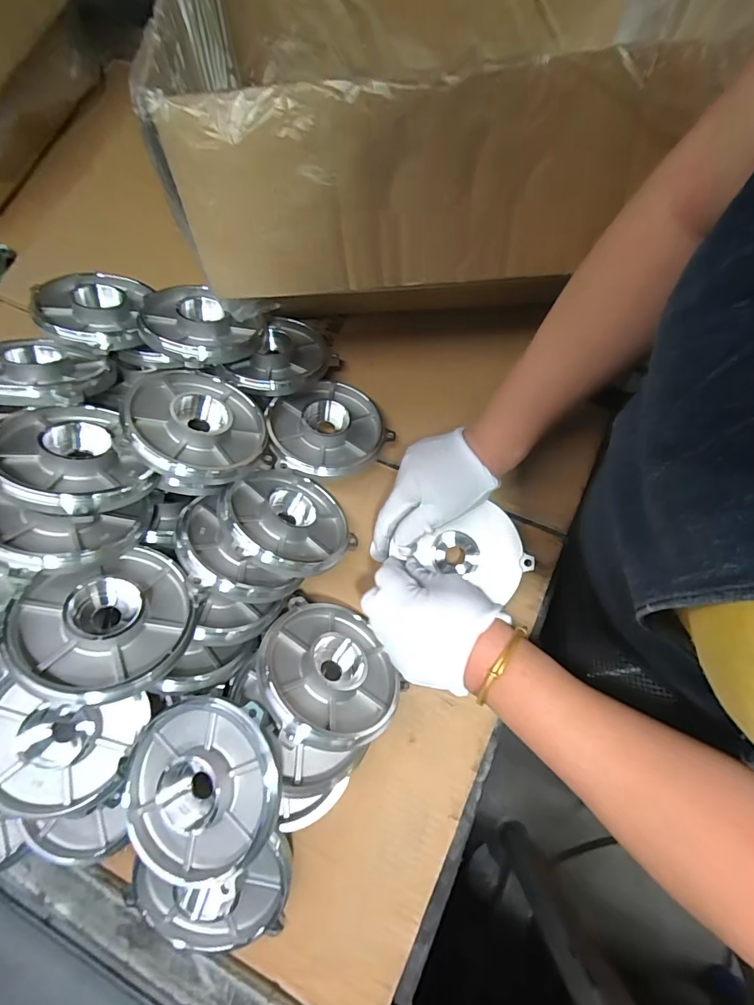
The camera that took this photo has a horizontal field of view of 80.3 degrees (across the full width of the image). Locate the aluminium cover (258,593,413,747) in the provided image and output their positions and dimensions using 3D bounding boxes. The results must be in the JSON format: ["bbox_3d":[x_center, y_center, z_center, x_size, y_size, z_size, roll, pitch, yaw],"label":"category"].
[{"bbox_3d":[-0.042,0.129,0.345,0.107,0.031,0.113,-17,55,-48],"label":"aluminium cover"}]

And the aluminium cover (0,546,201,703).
[{"bbox_3d":[-0.179,0.079,0.300,0.112,0.029,0.100,-13,56,-35],"label":"aluminium cover"}]

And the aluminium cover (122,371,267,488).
[{"bbox_3d":[-0.145,-0.064,0.366,0.106,0.020,0.111,-14,62,-38],"label":"aluminium cover"}]

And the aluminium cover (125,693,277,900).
[{"bbox_3d":[-0.122,0.193,0.304,0.106,0.029,0.110,2,75,5],"label":"aluminium cover"}]

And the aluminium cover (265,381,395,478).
[{"bbox_3d":[-0.047,-0.067,0.423,0.110,0.030,0.102,-23,68,-20],"label":"aluminium cover"}]

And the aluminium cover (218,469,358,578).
[{"bbox_3d":[-0.076,0.014,0.379,0.108,0.020,0.115,40,34,9],"label":"aluminium cover"}]

